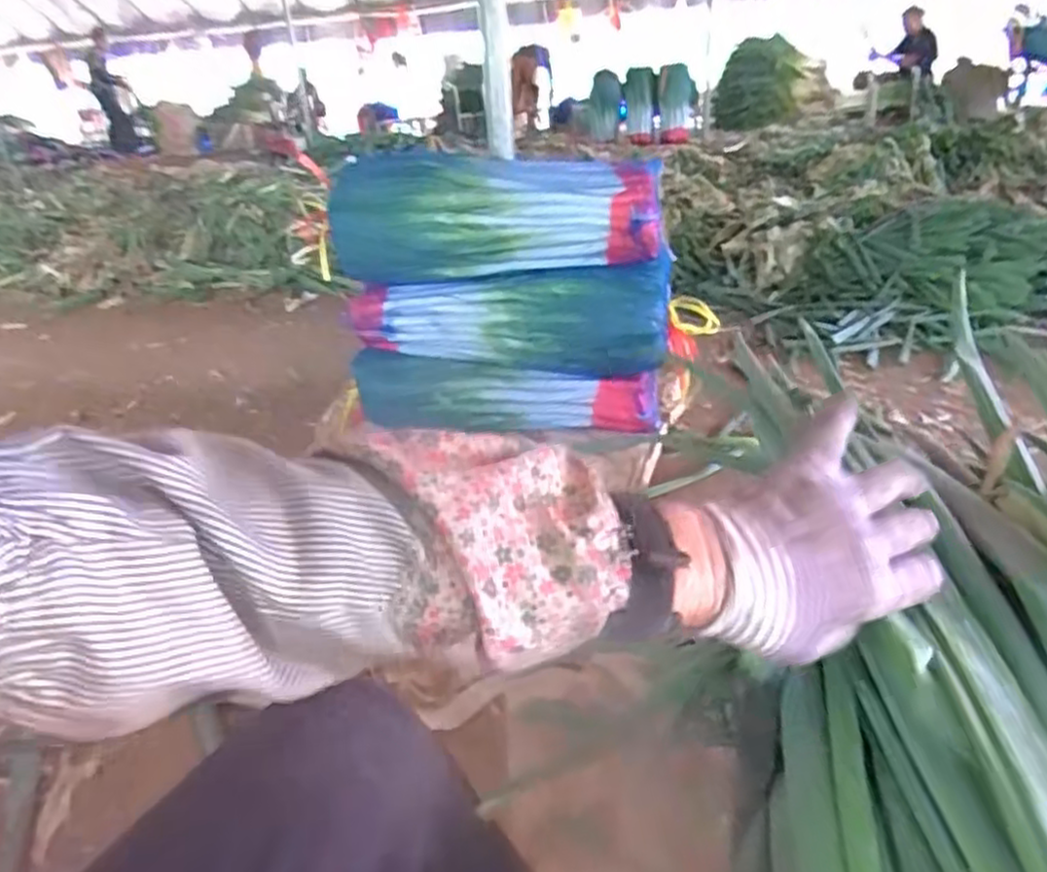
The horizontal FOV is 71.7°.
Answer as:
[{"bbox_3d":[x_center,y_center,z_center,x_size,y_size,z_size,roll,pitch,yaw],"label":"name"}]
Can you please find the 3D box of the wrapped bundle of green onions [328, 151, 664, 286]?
[{"bbox_3d":[-0.087,-0.418,1.416,0.671,0.239,0.154,6,29,19],"label":"wrapped bundle of green onions"}]

